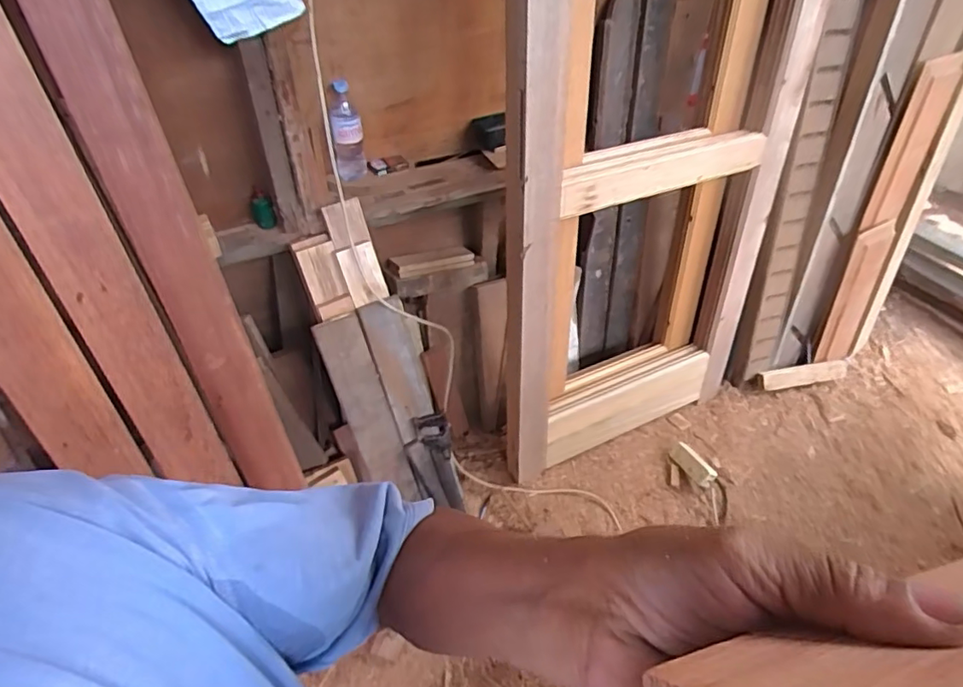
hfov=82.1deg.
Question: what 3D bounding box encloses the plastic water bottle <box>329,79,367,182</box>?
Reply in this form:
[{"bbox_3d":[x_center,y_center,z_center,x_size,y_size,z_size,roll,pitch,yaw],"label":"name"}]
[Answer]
[{"bbox_3d":[-0.332,-0.517,1.370,0.077,0.235,0.070,-8,46,-10],"label":"plastic water bottle"}]

